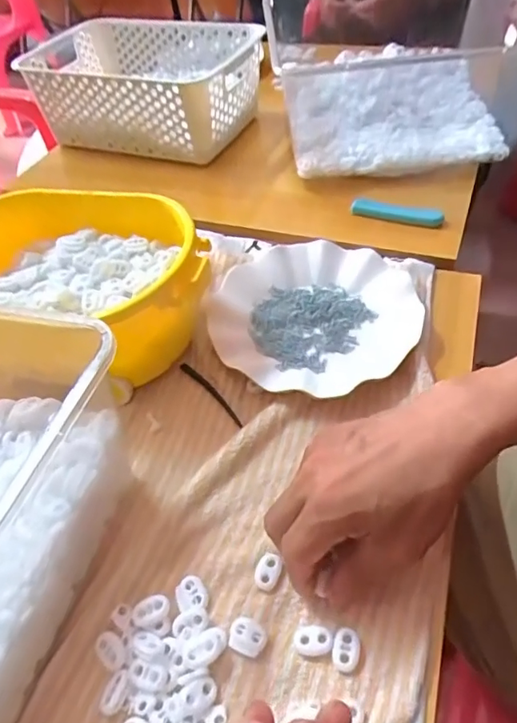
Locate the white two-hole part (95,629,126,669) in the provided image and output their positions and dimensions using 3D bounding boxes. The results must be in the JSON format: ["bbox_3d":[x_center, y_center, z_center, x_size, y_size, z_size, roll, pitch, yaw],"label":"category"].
[{"bbox_3d":[-0.087,0.170,0.302,0.014,0.004,0.021,-33,53,-21],"label":"white two-hole part"}]

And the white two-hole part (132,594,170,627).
[{"bbox_3d":[-0.065,0.151,0.311,0.022,0.004,0.015,-22,49,-12],"label":"white two-hole part"}]

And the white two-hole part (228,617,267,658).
[{"bbox_3d":[-0.007,0.162,0.302,0.022,0.004,0.018,14,51,19],"label":"white two-hole part"}]

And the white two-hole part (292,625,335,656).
[{"bbox_3d":[0.032,0.162,0.297,0.023,0.004,0.015,0,48,7],"label":"white two-hole part"}]

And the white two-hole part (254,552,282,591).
[{"bbox_3d":[0.006,0.133,0.325,0.015,0.004,0.022,15,51,19],"label":"white two-hole part"}]

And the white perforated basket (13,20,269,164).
[{"bbox_3d":[-0.158,-0.387,0.725,0.299,0.103,0.199,15,52,19],"label":"white perforated basket"}]

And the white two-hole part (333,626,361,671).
[{"bbox_3d":[0.050,0.164,0.293,0.015,0.004,0.023,8,50,14],"label":"white two-hole part"}]

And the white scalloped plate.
[{"bbox_3d":[0.049,-0.047,0.460,0.175,0.022,0.178,-4,48,4],"label":"white scalloped plate"}]

